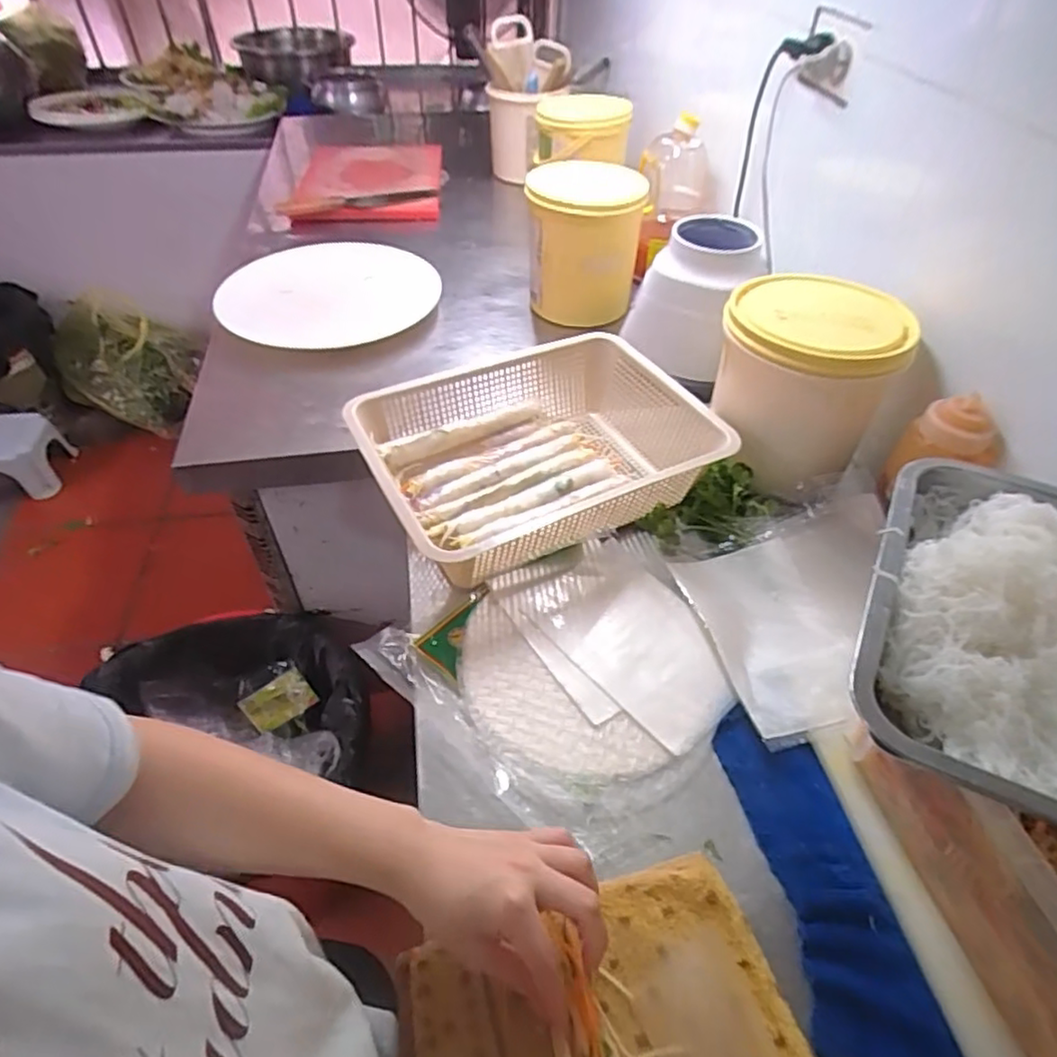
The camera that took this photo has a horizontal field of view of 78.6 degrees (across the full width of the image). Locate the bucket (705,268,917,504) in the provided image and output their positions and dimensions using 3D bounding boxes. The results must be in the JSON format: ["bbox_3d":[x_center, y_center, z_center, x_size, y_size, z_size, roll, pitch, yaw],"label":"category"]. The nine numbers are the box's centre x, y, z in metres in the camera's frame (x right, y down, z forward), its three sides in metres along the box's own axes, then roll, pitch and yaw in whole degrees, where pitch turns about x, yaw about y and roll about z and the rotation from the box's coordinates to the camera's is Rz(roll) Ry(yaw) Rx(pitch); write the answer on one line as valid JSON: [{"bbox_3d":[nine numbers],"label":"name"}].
[{"bbox_3d":[0.276,-0.146,0.674,0.160,0.166,0.155,1,47,-1],"label":"bucket"}]

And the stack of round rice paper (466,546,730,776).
[{"bbox_3d":[0.055,0.114,0.563,0.210,0.012,0.207,-18,50,-18],"label":"stack of round rice paper"}]

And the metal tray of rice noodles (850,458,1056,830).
[{"bbox_3d":[0.312,0.061,0.387,0.201,0.061,0.262,22,50,18],"label":"metal tray of rice noodles"}]

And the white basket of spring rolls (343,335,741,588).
[{"bbox_3d":[0.011,-0.080,0.686,0.352,0.088,0.259,-17,49,-17],"label":"white basket of spring rolls"}]

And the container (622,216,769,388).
[{"bbox_3d":[0.230,-0.304,0.863,0.135,0.163,0.137,-33,56,-28],"label":"container"}]

